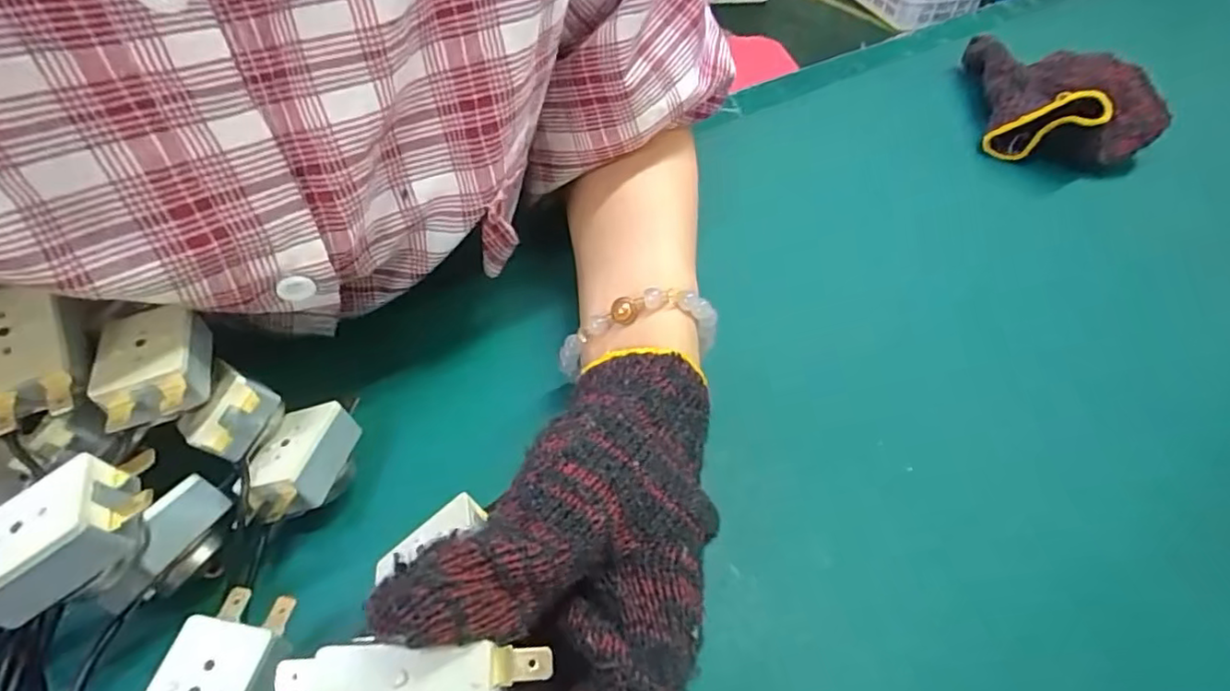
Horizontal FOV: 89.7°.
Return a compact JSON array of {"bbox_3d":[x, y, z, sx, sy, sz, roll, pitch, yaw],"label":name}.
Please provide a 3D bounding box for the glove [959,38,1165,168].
[{"bbox_3d":[0.305,-0.169,0.424,0.105,0.045,0.120,10,50,6],"label":"glove"}]

